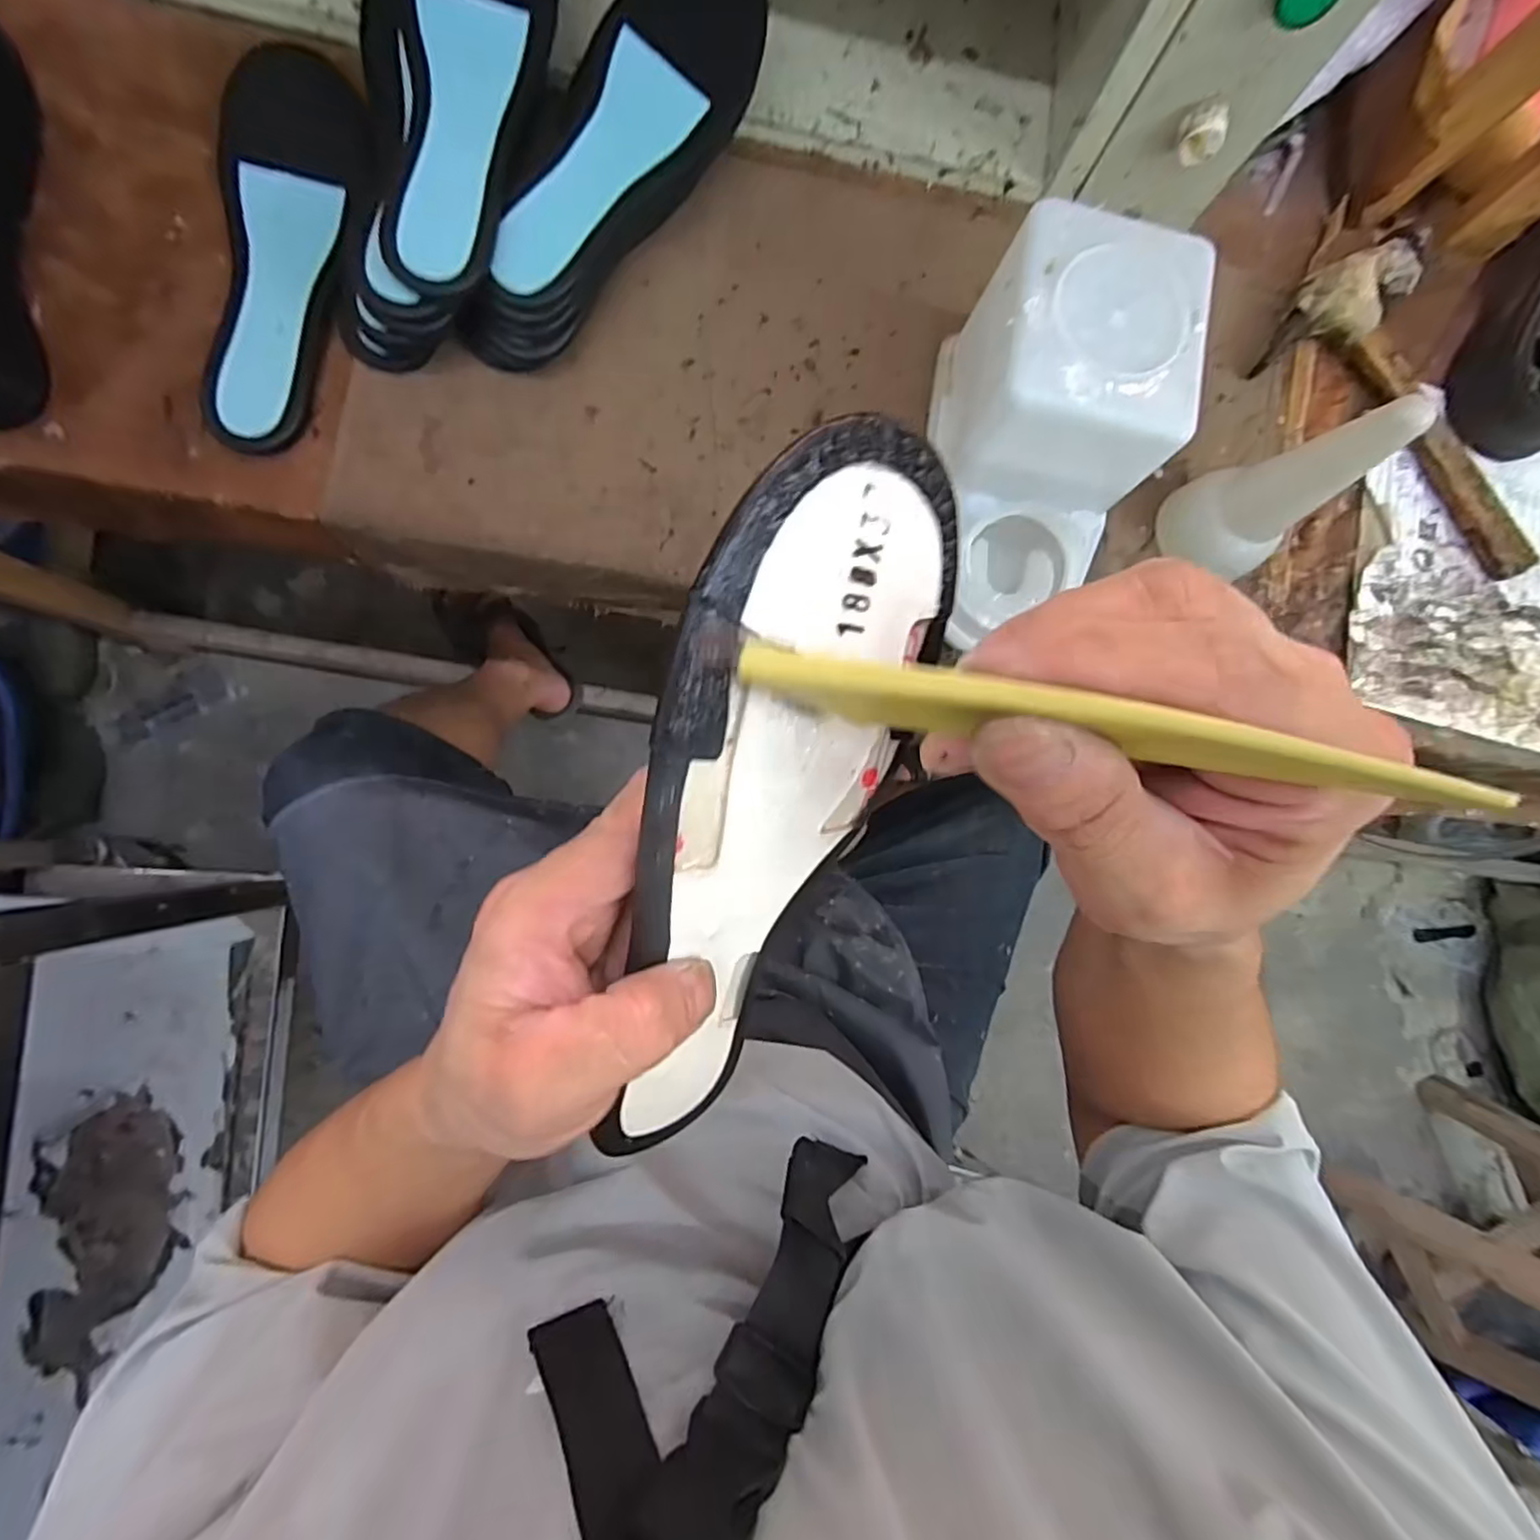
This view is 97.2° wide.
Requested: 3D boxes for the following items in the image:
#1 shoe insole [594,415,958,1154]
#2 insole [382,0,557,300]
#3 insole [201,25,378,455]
[{"bbox_3d":[-0.009,0.026,0.185,0.079,0.012,0.222,4,115,-45],"label":"shoe insole"},{"bbox_3d":[-0.157,-0.369,0.356,0.078,0.022,0.228,0,87,-6],"label":"insole"},{"bbox_3d":[-0.279,-0.306,0.395,0.079,0.013,0.242,0,87,-6],"label":"insole"}]

